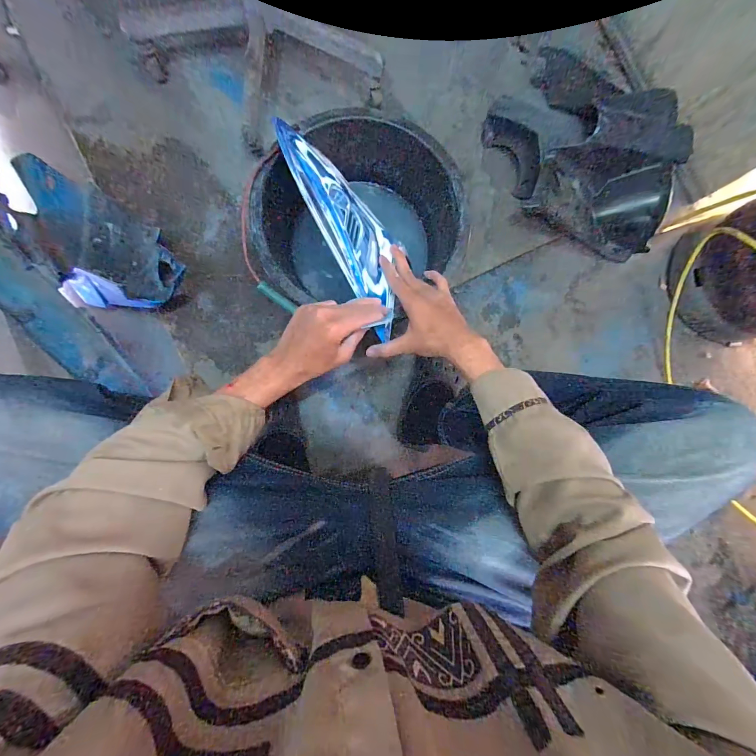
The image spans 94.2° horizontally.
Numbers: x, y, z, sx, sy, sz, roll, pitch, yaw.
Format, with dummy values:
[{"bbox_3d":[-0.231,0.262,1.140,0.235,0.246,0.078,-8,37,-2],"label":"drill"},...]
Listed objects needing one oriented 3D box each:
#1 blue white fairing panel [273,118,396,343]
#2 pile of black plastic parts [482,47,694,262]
[{"bbox_3d":[-0.042,-0.215,0.503,0.115,0.018,0.314,-37,97,-39],"label":"blue white fairing panel"},{"bbox_3d":[0.446,-0.490,0.776,0.311,0.144,0.489,-32,85,-2],"label":"pile of black plastic parts"}]

